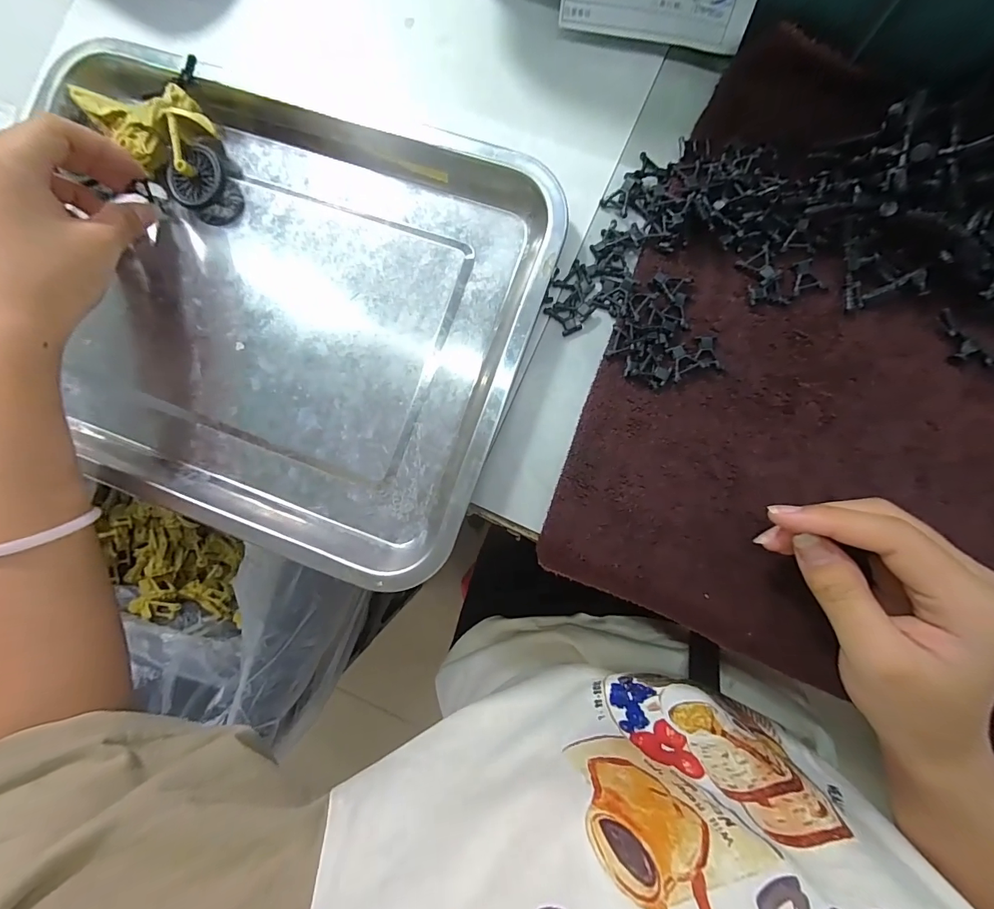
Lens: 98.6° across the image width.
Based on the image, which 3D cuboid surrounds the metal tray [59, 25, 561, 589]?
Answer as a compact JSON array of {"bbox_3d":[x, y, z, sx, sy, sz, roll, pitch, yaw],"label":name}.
[{"bbox_3d":[-0.123,-0.084,0.262,0.280,0.023,0.259,19,89,5],"label":"metal tray"}]

